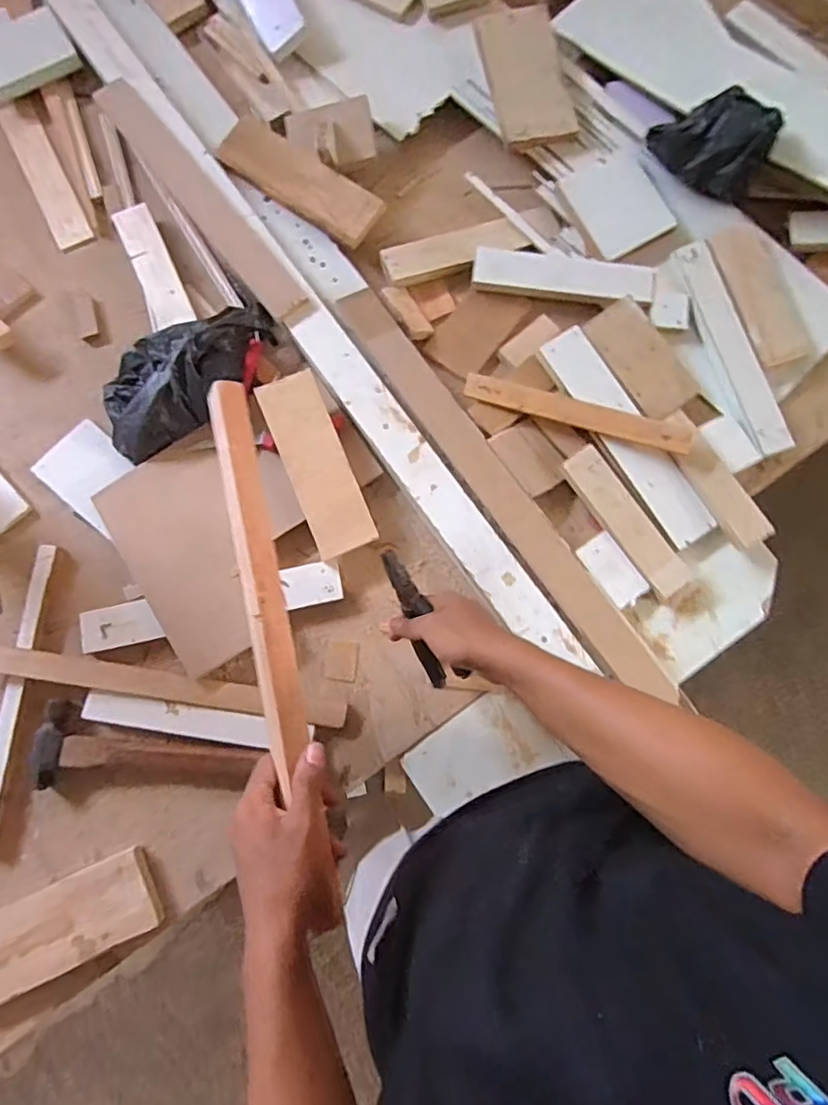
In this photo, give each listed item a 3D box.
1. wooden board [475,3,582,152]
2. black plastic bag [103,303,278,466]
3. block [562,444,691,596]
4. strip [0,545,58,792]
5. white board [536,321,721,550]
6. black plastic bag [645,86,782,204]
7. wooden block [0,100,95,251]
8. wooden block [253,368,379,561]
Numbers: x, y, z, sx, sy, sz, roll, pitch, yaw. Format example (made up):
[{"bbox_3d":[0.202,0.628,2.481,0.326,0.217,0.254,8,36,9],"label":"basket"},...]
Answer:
[{"bbox_3d":[0.144,-0.621,0.769,0.097,0.015,0.190,-16,88,1],"label":"wooden board"},{"bbox_3d":[-0.268,-0.214,0.698,0.232,0.070,0.122,-30,81,-7],"label":"black plastic bag"},{"bbox_3d":[0.247,-0.038,0.681,0.047,0.014,0.191,-34,81,-8],"label":"block"},{"bbox_3d":[-0.440,0.152,0.650,0.022,0.012,0.323,7,78,0],"label":"strip"},{"bbox_3d":[0.254,-0.140,0.700,0.062,0.010,0.287,-33,86,-6],"label":"white board"},{"bbox_3d":[0.372,-0.515,0.735,0.138,0.078,0.100,31,79,5],"label":"black plastic bag"},{"bbox_3d":[-0.497,-0.511,0.799,0.049,0.011,0.239,-26,80,-6],"label":"wooden block"},{"bbox_3d":[-0.112,-0.101,0.682,0.069,0.009,0.210,-22,90,0],"label":"wooden block"}]

